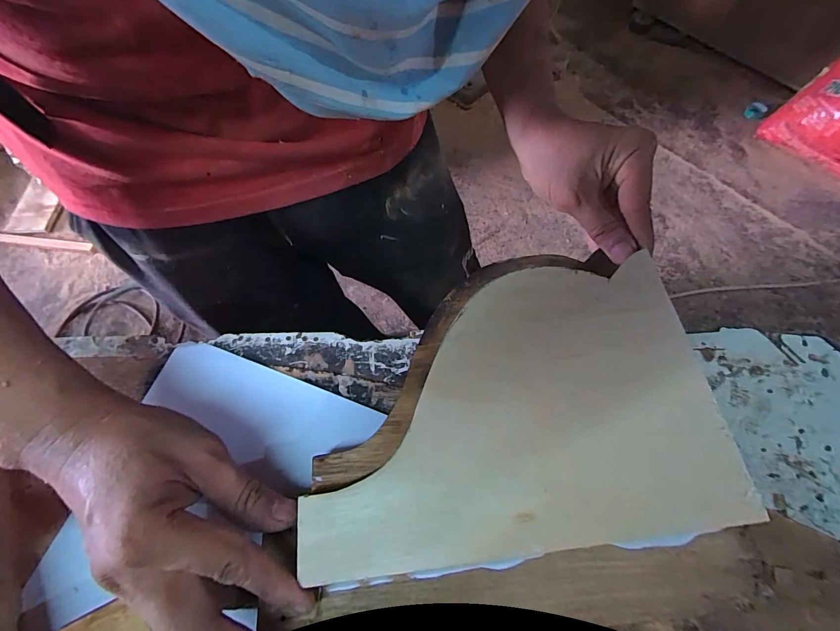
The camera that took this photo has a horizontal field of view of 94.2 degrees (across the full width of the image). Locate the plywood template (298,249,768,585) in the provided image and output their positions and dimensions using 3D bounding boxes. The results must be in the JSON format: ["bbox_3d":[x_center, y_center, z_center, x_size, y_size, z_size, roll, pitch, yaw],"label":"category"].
[{"bbox_3d":[0.048,0.051,0.233,0.233,0.008,0.158,-9,64,0],"label":"plywood template"}]

